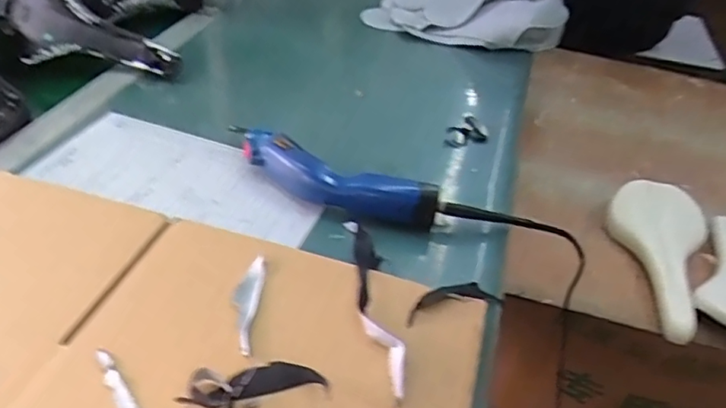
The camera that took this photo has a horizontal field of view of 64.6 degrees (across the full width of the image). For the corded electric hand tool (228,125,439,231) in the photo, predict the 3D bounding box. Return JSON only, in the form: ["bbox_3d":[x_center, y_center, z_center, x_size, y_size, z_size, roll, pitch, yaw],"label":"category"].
[{"bbox_3d":[-0.040,-0.028,0.589,0.232,0.042,0.060,22,42,17],"label":"corded electric hand tool"}]

